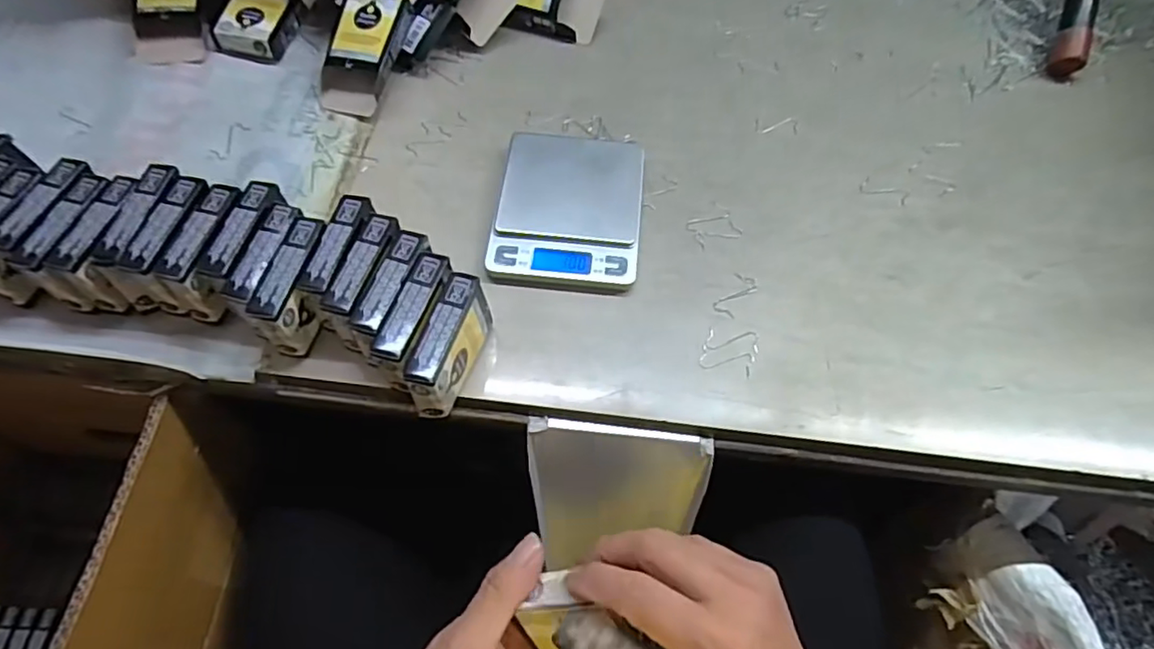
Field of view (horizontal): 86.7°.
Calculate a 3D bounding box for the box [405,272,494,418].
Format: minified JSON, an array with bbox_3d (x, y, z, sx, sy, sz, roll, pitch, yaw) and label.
[{"bbox_3d":[-0.076,0.015,0.370,0.021,0.054,0.078,16,63,7],"label":"box"}]

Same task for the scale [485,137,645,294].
[{"bbox_3d":[-0.005,-0.084,0.444,0.103,0.021,0.125,5,63,1],"label":"scale"}]

